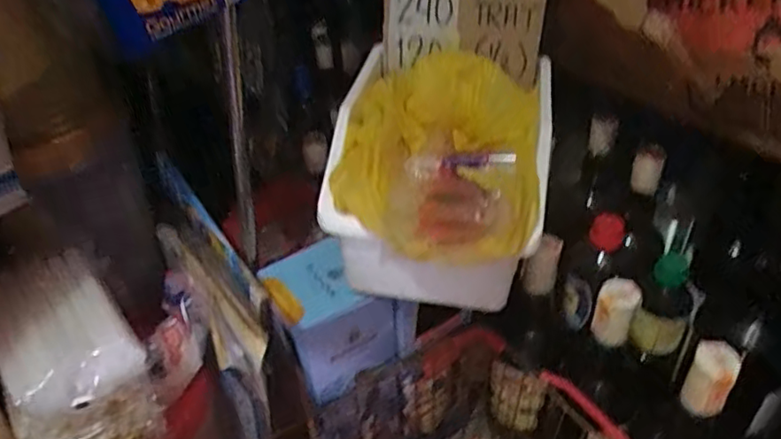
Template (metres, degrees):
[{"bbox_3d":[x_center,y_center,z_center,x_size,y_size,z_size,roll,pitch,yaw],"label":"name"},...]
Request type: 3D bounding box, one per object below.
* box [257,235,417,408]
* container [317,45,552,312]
[{"bbox_3d":[-0.053,0.092,0.646,0.127,0.109,0.102,-21,42,-19],"label":"box"},{"bbox_3d":[0.045,-0.032,0.575,0.179,0.150,0.258,5,40,11],"label":"container"}]

